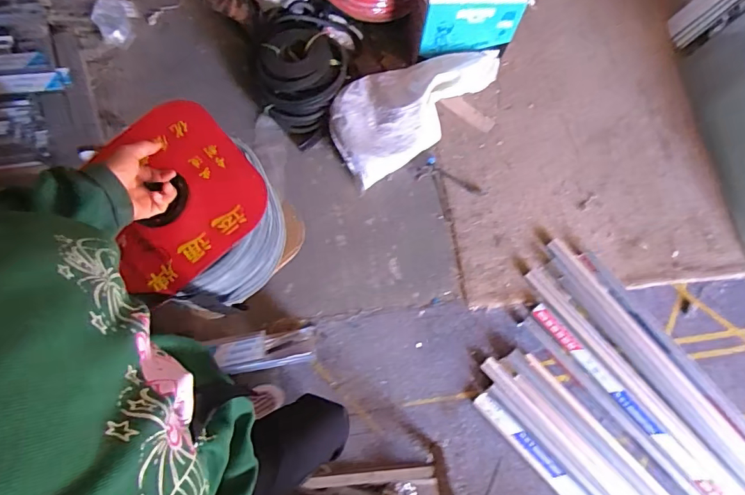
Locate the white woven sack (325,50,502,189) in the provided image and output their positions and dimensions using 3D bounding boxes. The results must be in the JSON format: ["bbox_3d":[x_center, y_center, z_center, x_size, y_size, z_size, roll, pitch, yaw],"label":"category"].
[{"bbox_3d":[0.179,-0.588,1.790,0.762,0.198,0.363,-34,78,-13],"label":"white woven sack"}]

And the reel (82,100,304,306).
[{"bbox_3d":[-0.296,-0.057,0.753,0.271,0.192,0.238,40,76,12],"label":"reel"}]

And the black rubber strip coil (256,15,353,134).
[{"bbox_3d":[-0.273,-0.729,1.802,0.353,0.178,0.520,3,72,-3],"label":"black rubber strip coil"}]

